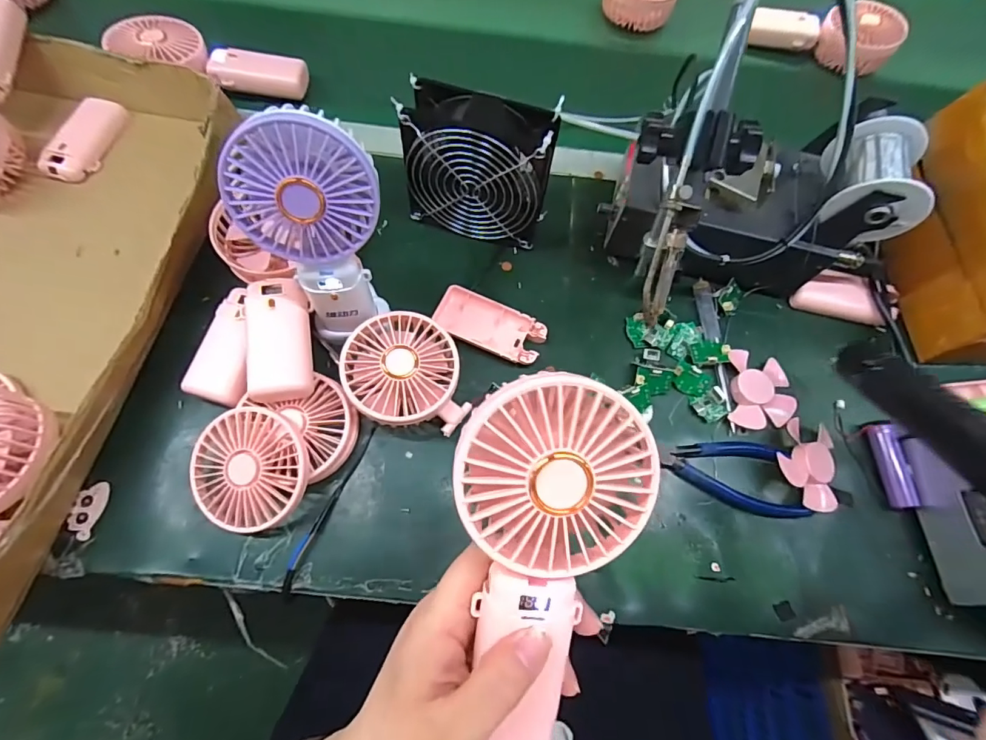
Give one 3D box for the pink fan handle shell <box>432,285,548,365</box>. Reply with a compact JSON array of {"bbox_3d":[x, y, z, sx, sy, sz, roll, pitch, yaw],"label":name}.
[{"bbox_3d":[-0.003,-0.039,0.415,0.097,0.014,0.047,27,69,7],"label":"pink fan handle shell"}]

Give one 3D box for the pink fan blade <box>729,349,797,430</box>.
[{"bbox_3d":[0.232,0.017,0.405,0.053,0.013,0.071,10,68,1],"label":"pink fan blade"}]

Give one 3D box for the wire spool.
[{"bbox_3d":[0.288,-0.149,0.361,0.060,0.060,0.084,7,68,-1],"label":"wire spool"}]

